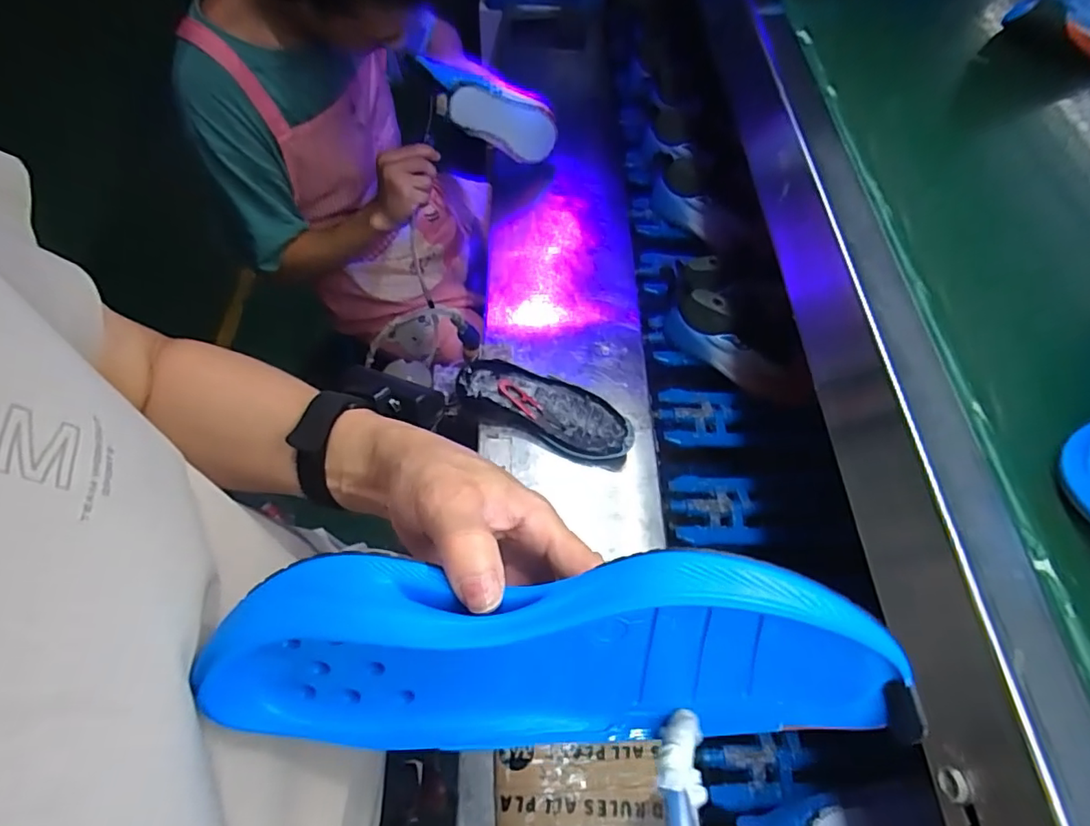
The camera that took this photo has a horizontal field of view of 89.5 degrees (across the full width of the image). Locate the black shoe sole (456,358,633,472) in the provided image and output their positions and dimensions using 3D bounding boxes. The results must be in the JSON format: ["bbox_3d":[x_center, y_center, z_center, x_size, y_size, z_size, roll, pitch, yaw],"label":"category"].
[{"bbox_3d":[0.002,-0.003,0.741,0.239,0.053,0.099,17,61,7],"label":"black shoe sole"}]

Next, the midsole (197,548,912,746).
[{"bbox_3d":[0.000,0.105,0.234,0.278,0.108,0.050,-2,33,1],"label":"midsole"}]

